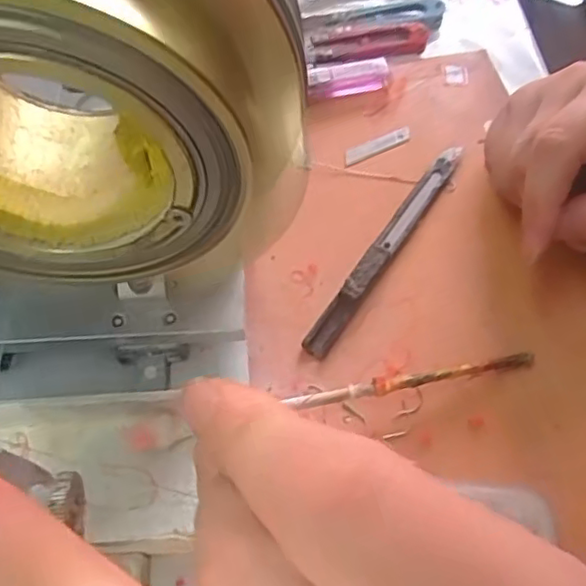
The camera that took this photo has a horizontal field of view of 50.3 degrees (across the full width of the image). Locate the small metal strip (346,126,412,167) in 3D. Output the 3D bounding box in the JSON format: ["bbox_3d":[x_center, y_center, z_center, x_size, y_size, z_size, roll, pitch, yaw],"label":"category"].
[{"bbox_3d":[0.045,-0.079,0.334,0.041,0.004,0.009,-26,73,-13],"label":"small metal strip"}]

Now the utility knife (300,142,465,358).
[{"bbox_3d":[0.047,-0.025,0.300,0.013,0.008,0.137,30,65,16],"label":"utility knife"}]

